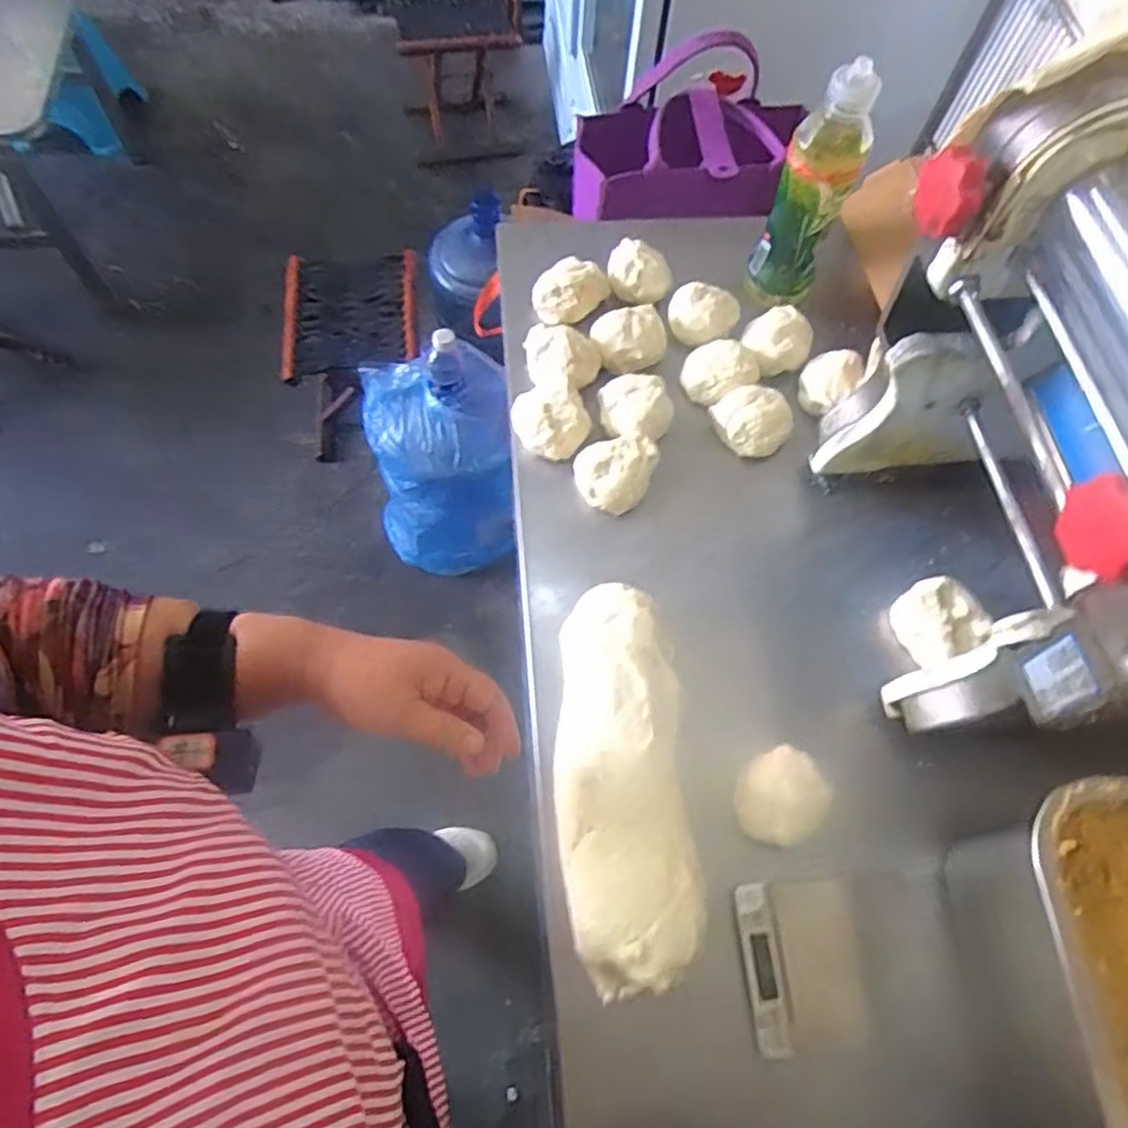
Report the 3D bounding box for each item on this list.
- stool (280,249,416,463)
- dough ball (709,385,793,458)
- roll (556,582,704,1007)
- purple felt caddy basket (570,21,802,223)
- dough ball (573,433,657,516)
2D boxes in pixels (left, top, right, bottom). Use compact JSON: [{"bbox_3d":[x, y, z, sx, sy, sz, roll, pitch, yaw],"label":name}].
[{"bbox_3d":[-0.426,-0.438,1.511,0.254,0.304,0.300,-3,65,-5],"label":"stool"},{"bbox_3d":[0.178,-0.133,0.674,0.061,0.043,0.061,1,65,-3],"label":"dough ball"},{"bbox_3d":[0.043,0.153,0.527,0.093,0.057,0.279,0,65,-3],"label":"roll"},{"bbox_3d":[0.164,-0.522,0.884,0.275,0.214,0.173,-11,66,-8],"label":"purple felt caddy basket"},{"bbox_3d":[0.045,-0.082,0.646,0.067,0.041,0.064,1,65,-3],"label":"dough ball"}]

